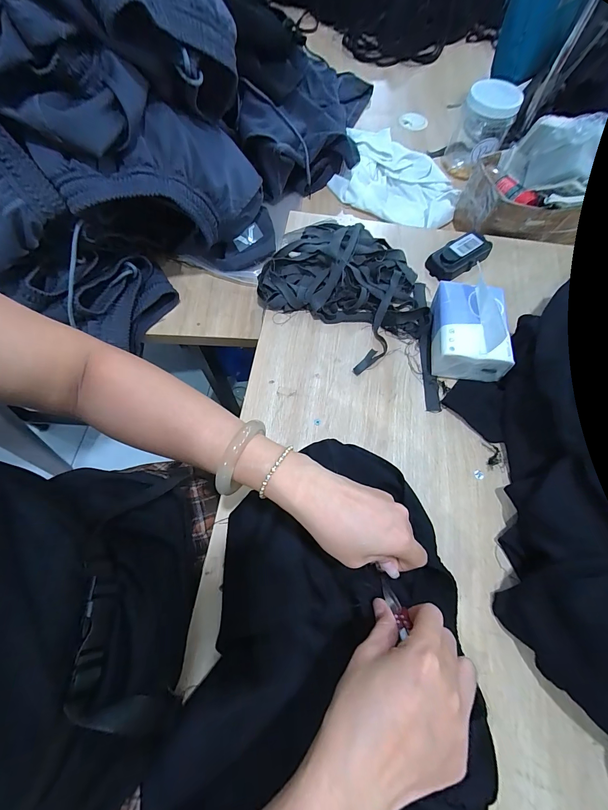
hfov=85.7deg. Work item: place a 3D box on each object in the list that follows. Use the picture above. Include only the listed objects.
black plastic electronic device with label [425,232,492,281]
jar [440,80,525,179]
[{"bbox_3d":[0.243,-0.234,0.508,0.108,0.025,0.047,-32,73,-14],"label":"black plastic electronic device with label"},{"bbox_3d":[0.337,-0.529,0.634,0.091,0.139,0.104,18,68,4],"label":"jar"}]

